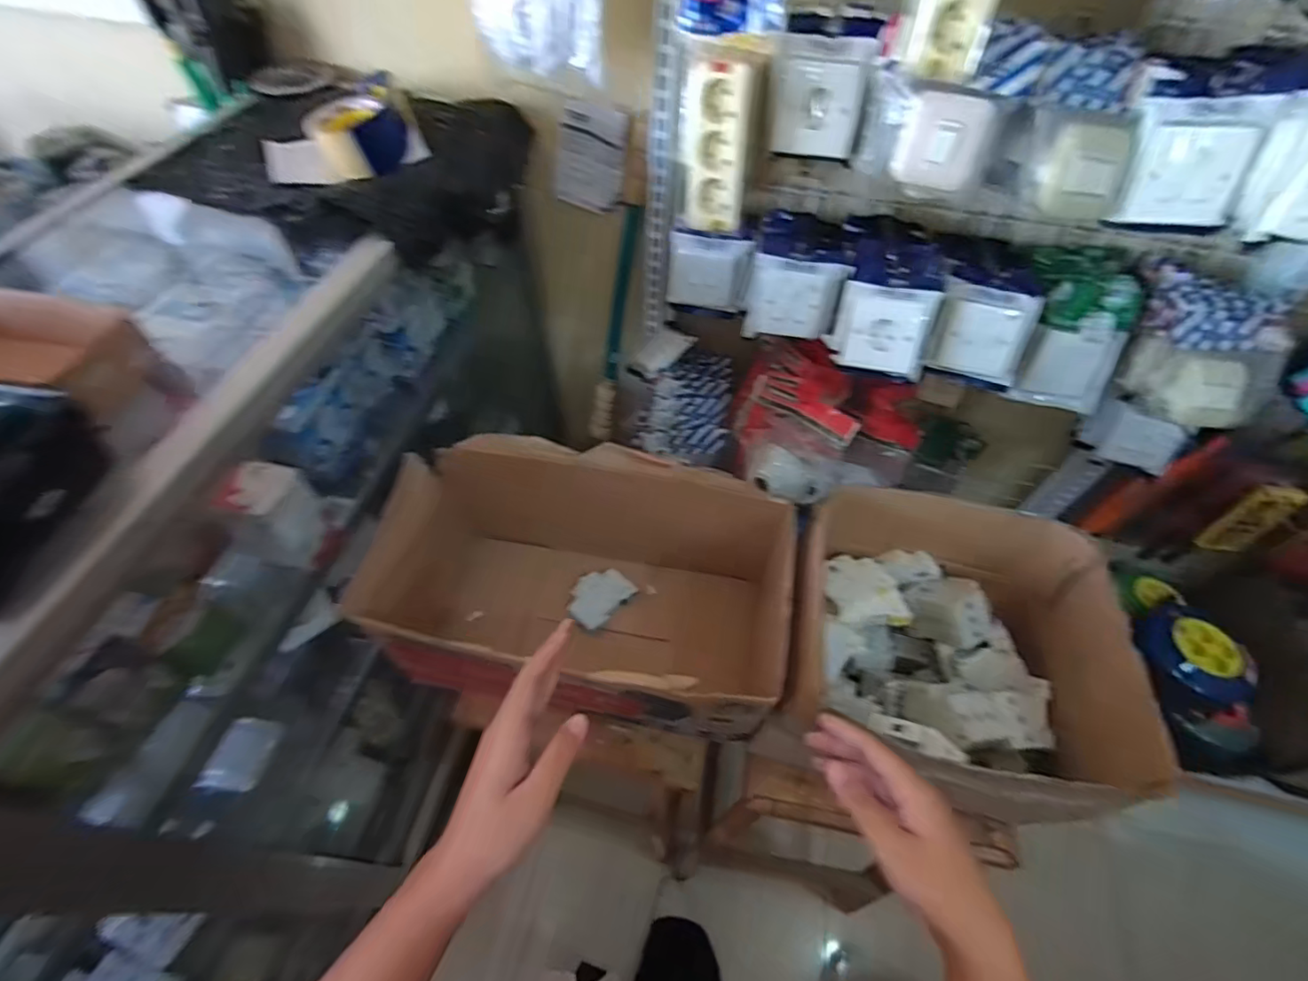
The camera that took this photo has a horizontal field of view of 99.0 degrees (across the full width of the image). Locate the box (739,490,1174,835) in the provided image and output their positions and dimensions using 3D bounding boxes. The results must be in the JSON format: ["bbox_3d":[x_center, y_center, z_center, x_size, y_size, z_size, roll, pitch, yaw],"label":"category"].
[{"bbox_3d":[0.296,0.169,0.597,0.318,0.189,0.294,10,55,5],"label":"box"}]

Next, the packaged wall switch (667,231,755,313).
[{"bbox_3d":[0.080,-0.318,0.815,0.118,0.116,0.035,8,55,4],"label":"packaged wall switch"}]

